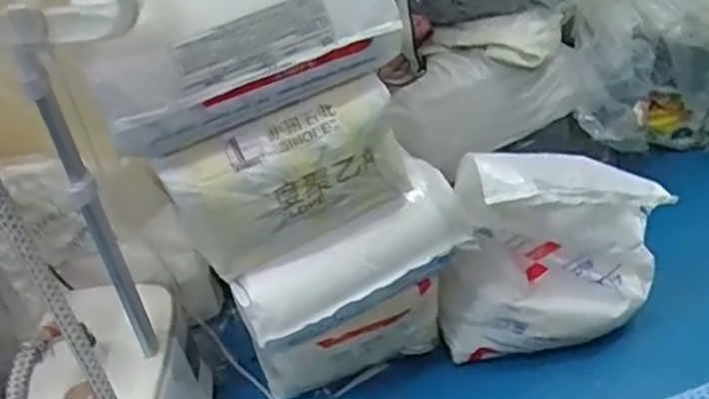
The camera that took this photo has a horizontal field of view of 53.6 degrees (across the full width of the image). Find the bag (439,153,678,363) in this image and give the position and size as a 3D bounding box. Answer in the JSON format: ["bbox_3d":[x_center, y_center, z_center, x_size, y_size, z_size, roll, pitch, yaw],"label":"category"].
[{"bbox_3d":[0.338,0.087,1.196,0.386,0.367,0.127,-8,39,-2],"label":"bag"}]

